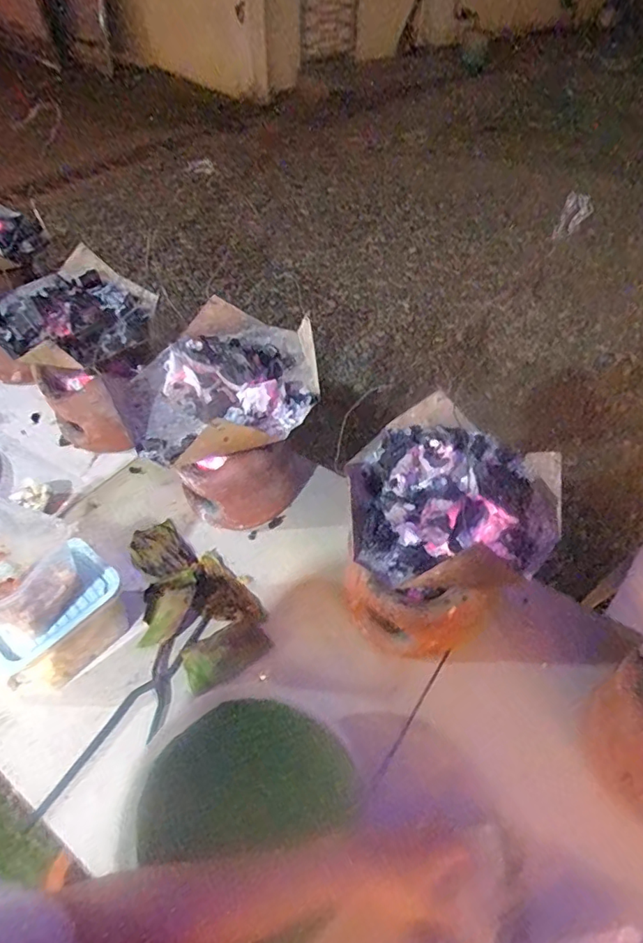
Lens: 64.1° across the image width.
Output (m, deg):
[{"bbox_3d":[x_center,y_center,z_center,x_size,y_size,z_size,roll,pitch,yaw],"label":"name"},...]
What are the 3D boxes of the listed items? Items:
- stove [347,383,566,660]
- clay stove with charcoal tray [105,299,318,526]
[{"bbox_3d":[0.146,0.087,0.655,0.222,0.276,0.229,0,48,0],"label":"stove"},{"bbox_3d":[-0.133,-0.060,0.774,0.270,0.271,0.260,0,48,0],"label":"clay stove with charcoal tray"}]

